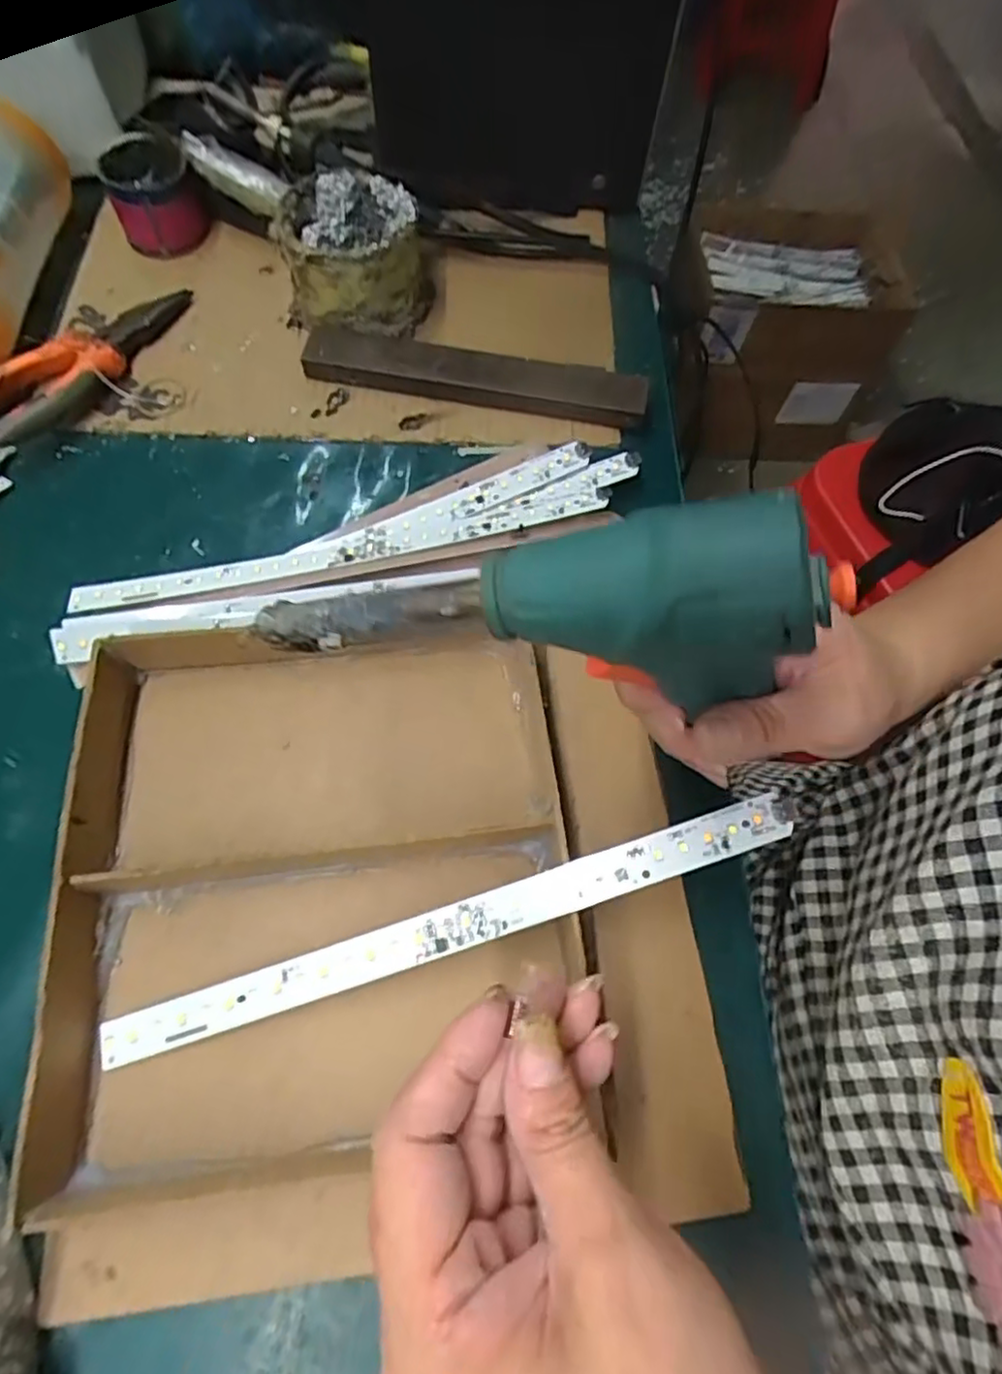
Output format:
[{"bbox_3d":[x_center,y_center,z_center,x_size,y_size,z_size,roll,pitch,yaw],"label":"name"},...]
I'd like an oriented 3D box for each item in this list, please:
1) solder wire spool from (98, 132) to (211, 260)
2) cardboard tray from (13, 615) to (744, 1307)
[{"bbox_3d":[-0.230,-0.328,0.442,0.056,0.049,0.060,0,66,0],"label":"solder wire spool"},{"bbox_3d":[-0.048,0.088,0.277,0.272,0.030,0.255,-5,67,-2],"label":"cardboard tray"}]

